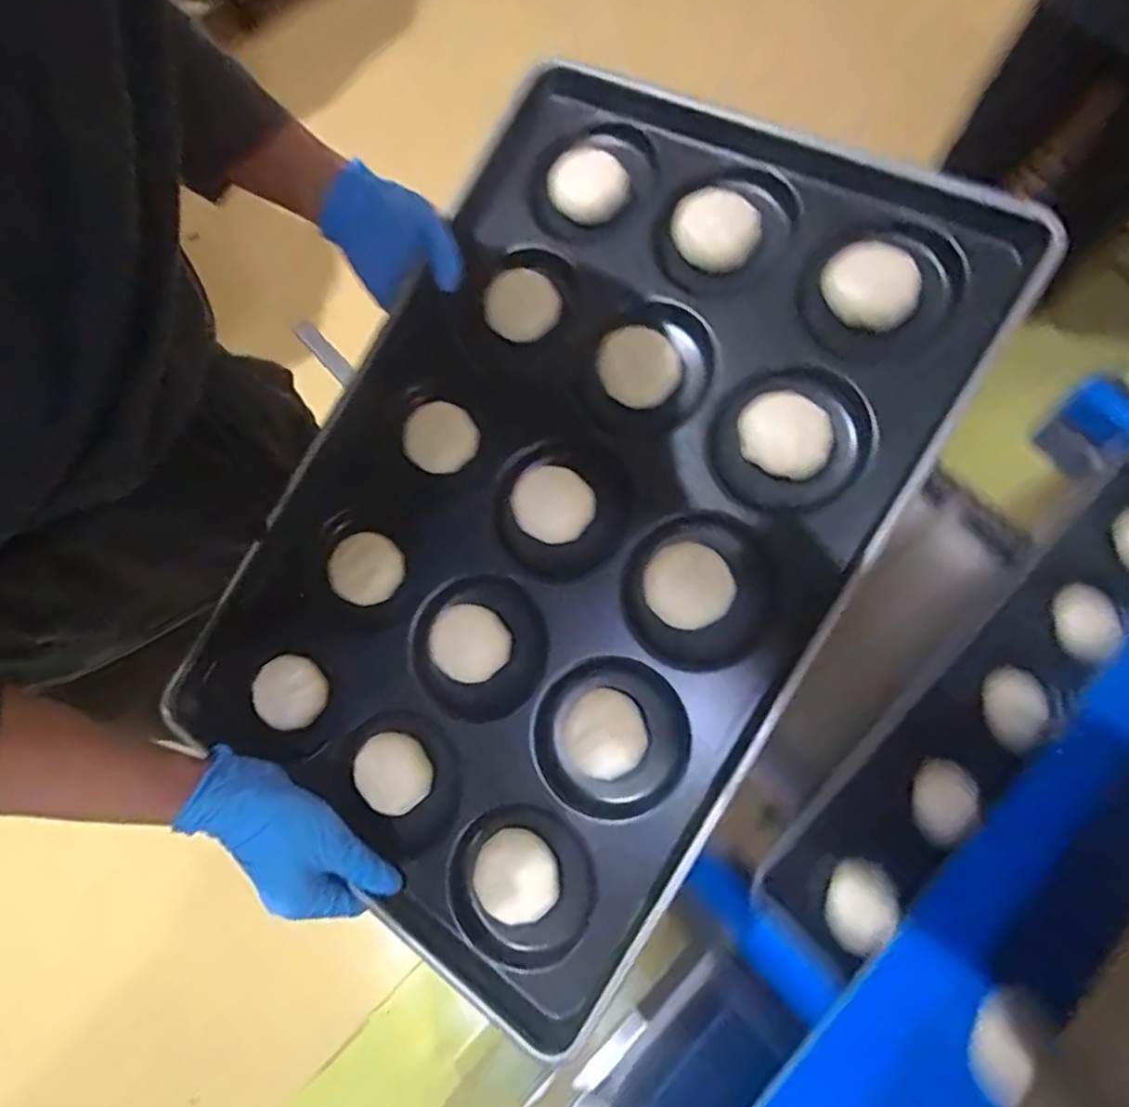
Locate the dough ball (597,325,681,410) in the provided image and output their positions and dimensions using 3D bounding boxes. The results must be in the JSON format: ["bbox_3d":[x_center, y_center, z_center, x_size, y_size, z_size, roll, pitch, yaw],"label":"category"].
[{"bbox_3d":[0.053,-0.133,0.478,0.055,0.030,0.051,0,71,0],"label":"dough ball"}]

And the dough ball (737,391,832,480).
[{"bbox_3d":[0.148,-0.080,0.445,0.061,0.017,0.051,37,99,15],"label":"dough ball"}]

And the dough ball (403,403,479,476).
[{"bbox_3d":[-0.097,-0.090,0.523,0.059,0.021,0.053,29,94,11],"label":"dough ball"}]

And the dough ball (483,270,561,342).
[{"bbox_3d":[-0.031,-0.196,0.526,0.059,0.022,0.059,2,98,17],"label":"dough ball"}]

